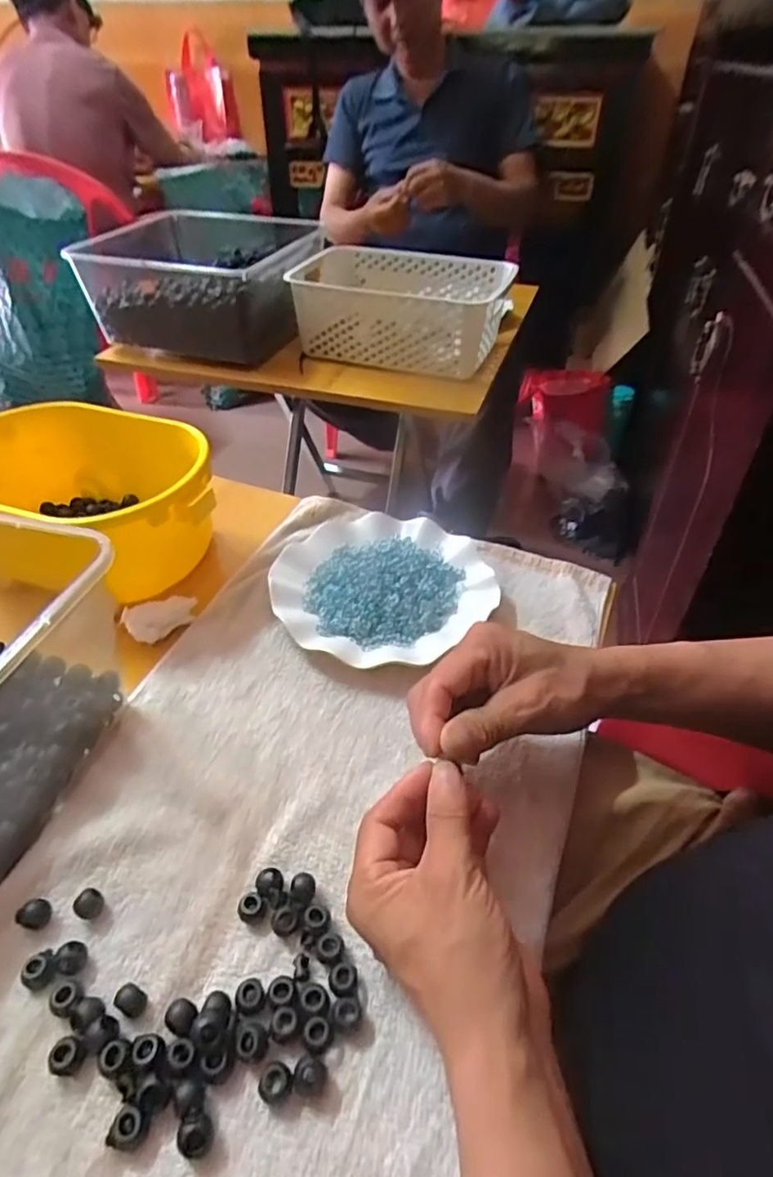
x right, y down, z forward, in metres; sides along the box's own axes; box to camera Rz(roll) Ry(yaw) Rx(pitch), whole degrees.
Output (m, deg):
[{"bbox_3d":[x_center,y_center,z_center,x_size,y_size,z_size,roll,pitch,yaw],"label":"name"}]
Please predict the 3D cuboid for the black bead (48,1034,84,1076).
[{"bbox_3d":[-0.151,0.221,0.295,0.013,0.009,0.014,-1,42,0],"label":"black bead"}]

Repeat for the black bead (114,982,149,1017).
[{"bbox_3d":[-0.127,0.206,0.311,0.014,0.013,0.012,21,47,23],"label":"black bead"}]

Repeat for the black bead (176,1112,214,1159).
[{"bbox_3d":[-0.084,0.240,0.273,0.014,0.014,0.014,-1,42,0],"label":"black bead"}]

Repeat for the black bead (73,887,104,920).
[{"bbox_3d":[-0.165,0.175,0.346,0.014,0.012,0.014,-1,42,0],"label":"black bead"}]

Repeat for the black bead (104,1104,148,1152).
[{"bbox_3d":[-0.114,0.239,0.276,0.014,0.011,0.015,-1,42,0],"label":"black bead"}]

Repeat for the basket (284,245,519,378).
[{"bbox_3d":[0.023,-0.435,0.956,0.316,0.105,0.234,13,43,15],"label":"basket"}]

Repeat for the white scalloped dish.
[{"bbox_3d":[-0.003,-0.004,0.535,0.181,0.028,0.163,-17,45,-18],"label":"white scalloped dish"}]

